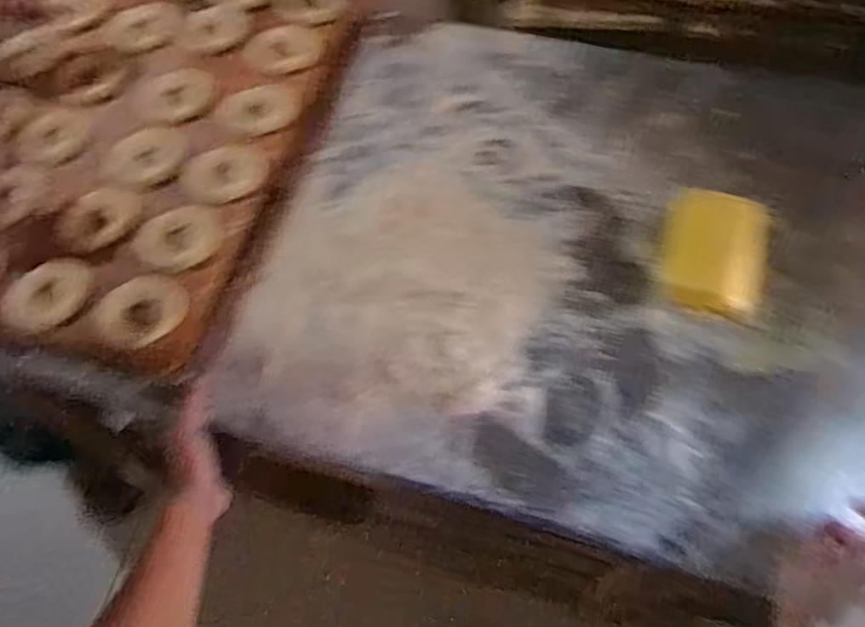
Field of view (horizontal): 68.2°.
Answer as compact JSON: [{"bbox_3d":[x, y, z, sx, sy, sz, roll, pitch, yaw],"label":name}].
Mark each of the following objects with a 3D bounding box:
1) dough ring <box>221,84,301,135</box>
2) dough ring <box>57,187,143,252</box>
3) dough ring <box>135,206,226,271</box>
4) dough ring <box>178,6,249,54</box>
[{"bbox_3d":[-0.217,-0.260,0.806,0.095,0.018,0.067,-25,64,-9],"label":"dough ring"},{"bbox_3d":[-0.383,-0.111,0.733,0.069,0.020,0.091,37,71,20],"label":"dough ring"},{"bbox_3d":[-0.282,-0.087,0.717,0.093,0.022,0.075,-39,67,-15],"label":"dough ring"},{"bbox_3d":[-0.303,-0.397,0.890,0.092,0.015,0.092,-2,63,3],"label":"dough ring"}]

